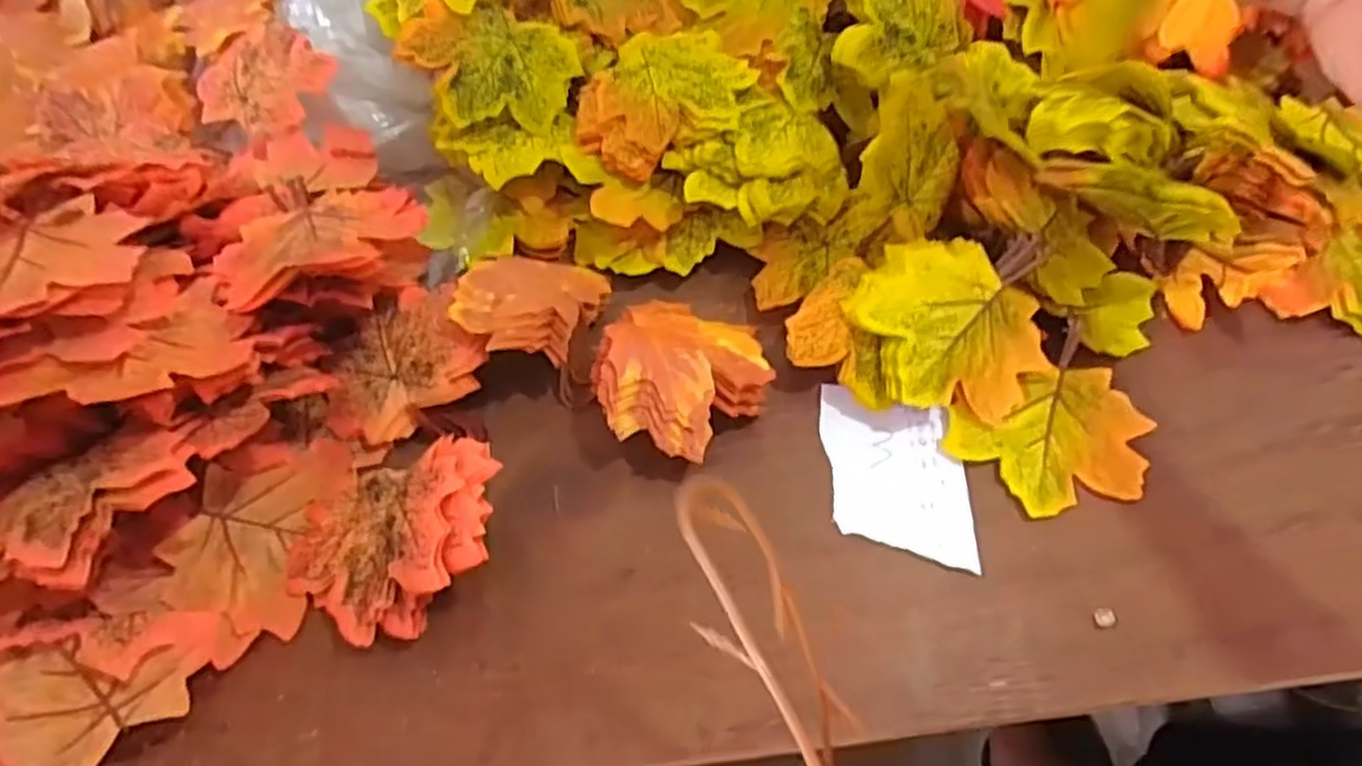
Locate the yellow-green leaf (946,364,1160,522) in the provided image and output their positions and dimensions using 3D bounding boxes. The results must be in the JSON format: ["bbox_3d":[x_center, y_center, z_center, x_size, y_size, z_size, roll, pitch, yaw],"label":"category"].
[{"bbox_3d":[0.180,0.028,0.387,0.093,0.015,0.065,-10,58,-5],"label":"yellow-green leaf"}]

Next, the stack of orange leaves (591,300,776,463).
[{"bbox_3d":[0.002,-0.007,0.400,0.083,0.042,0.097,17,59,11],"label":"stack of orange leaves"}]

